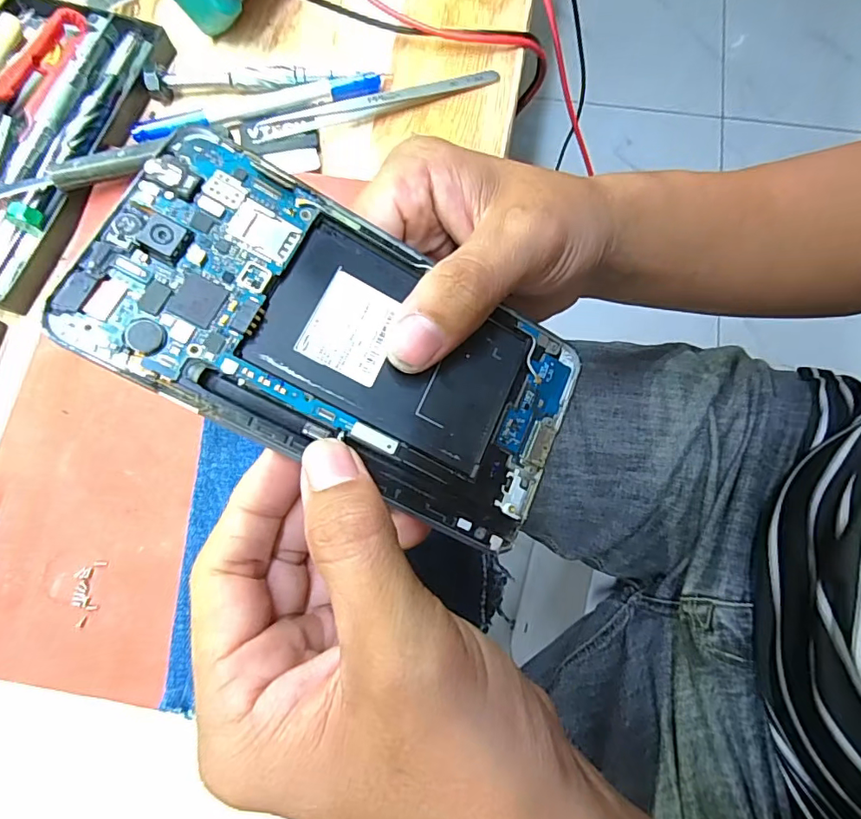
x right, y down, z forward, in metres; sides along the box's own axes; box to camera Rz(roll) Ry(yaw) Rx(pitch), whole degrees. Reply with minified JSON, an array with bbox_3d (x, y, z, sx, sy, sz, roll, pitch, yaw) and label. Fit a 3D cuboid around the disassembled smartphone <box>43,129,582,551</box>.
[{"bbox_3d":[-0.025,-0.020,0.158,0.147,0.007,0.075,28,76,-12],"label":"disassembled smartphone"}]

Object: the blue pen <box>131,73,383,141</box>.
[{"bbox_3d":[-0.091,-0.161,0.270,0.130,0.006,0.012,-16,75,-3],"label":"blue pen"}]

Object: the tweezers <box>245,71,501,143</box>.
[{"bbox_3d":[-0.029,-0.163,0.272,0.136,0.009,0.014,-17,75,-3],"label":"tweezers"}]

